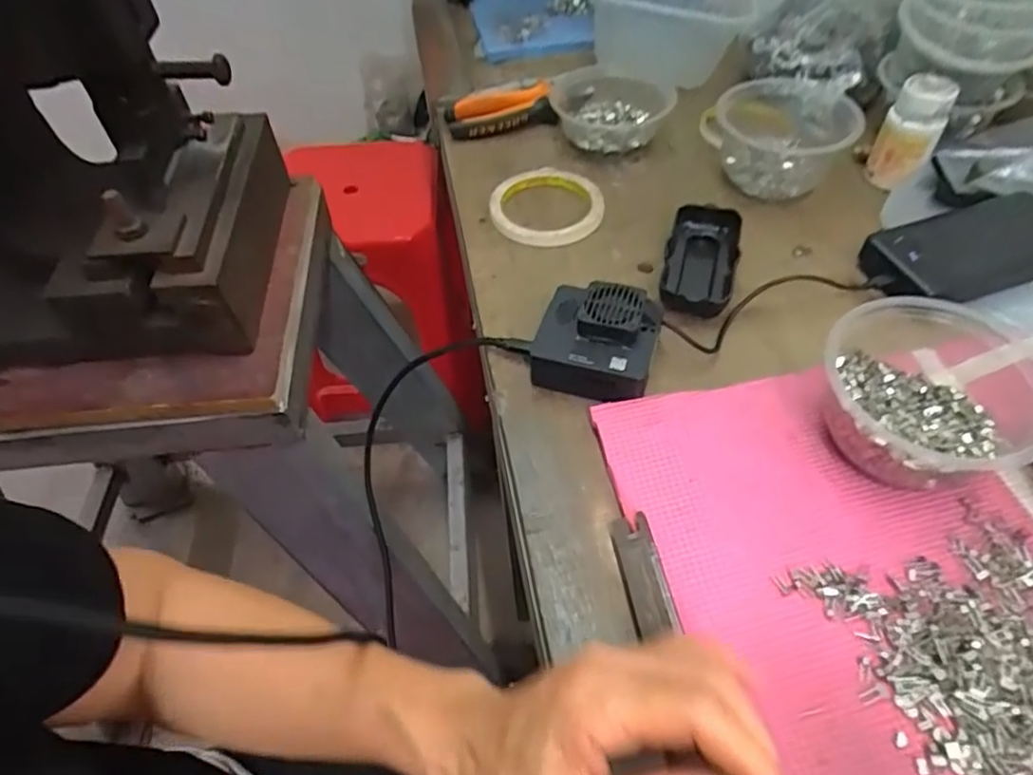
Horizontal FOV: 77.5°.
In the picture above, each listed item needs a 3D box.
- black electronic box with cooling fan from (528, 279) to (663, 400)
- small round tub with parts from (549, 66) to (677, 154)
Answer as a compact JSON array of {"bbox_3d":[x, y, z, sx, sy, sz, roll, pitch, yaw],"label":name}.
[{"bbox_3d":[0.054,-0.032,0.439,0.079,0.045,0.071,12,54,15],"label":"black electronic box with cooling fan"},{"bbox_3d":[0.091,-0.266,0.626,0.113,0.044,0.099,-3,51,4],"label":"small round tub with parts"}]

